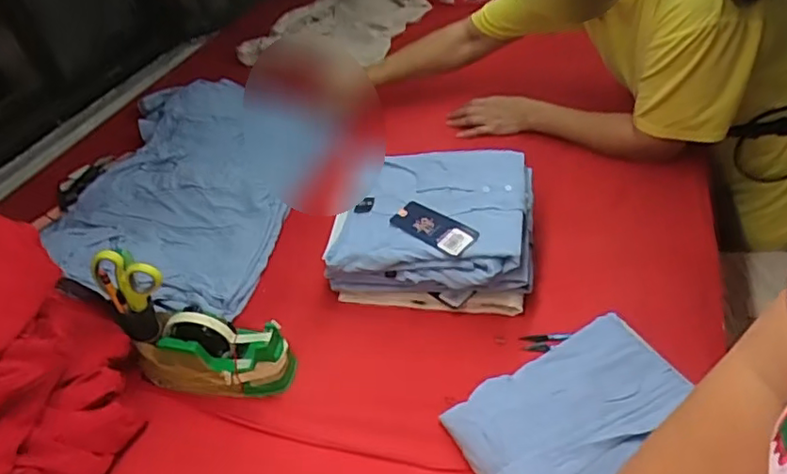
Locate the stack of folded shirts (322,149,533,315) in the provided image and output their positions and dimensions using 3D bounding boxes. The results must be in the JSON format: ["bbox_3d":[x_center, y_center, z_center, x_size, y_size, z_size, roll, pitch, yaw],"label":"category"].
[{"bbox_3d":[0.058,-0.011,0.834,0.251,0.121,0.208,3,40,12],"label":"stack of folded shirts"}]

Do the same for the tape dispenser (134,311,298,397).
[{"bbox_3d":[-0.214,0.135,0.710,0.181,0.100,0.061,-3,39,5],"label":"tape dispenser"}]

